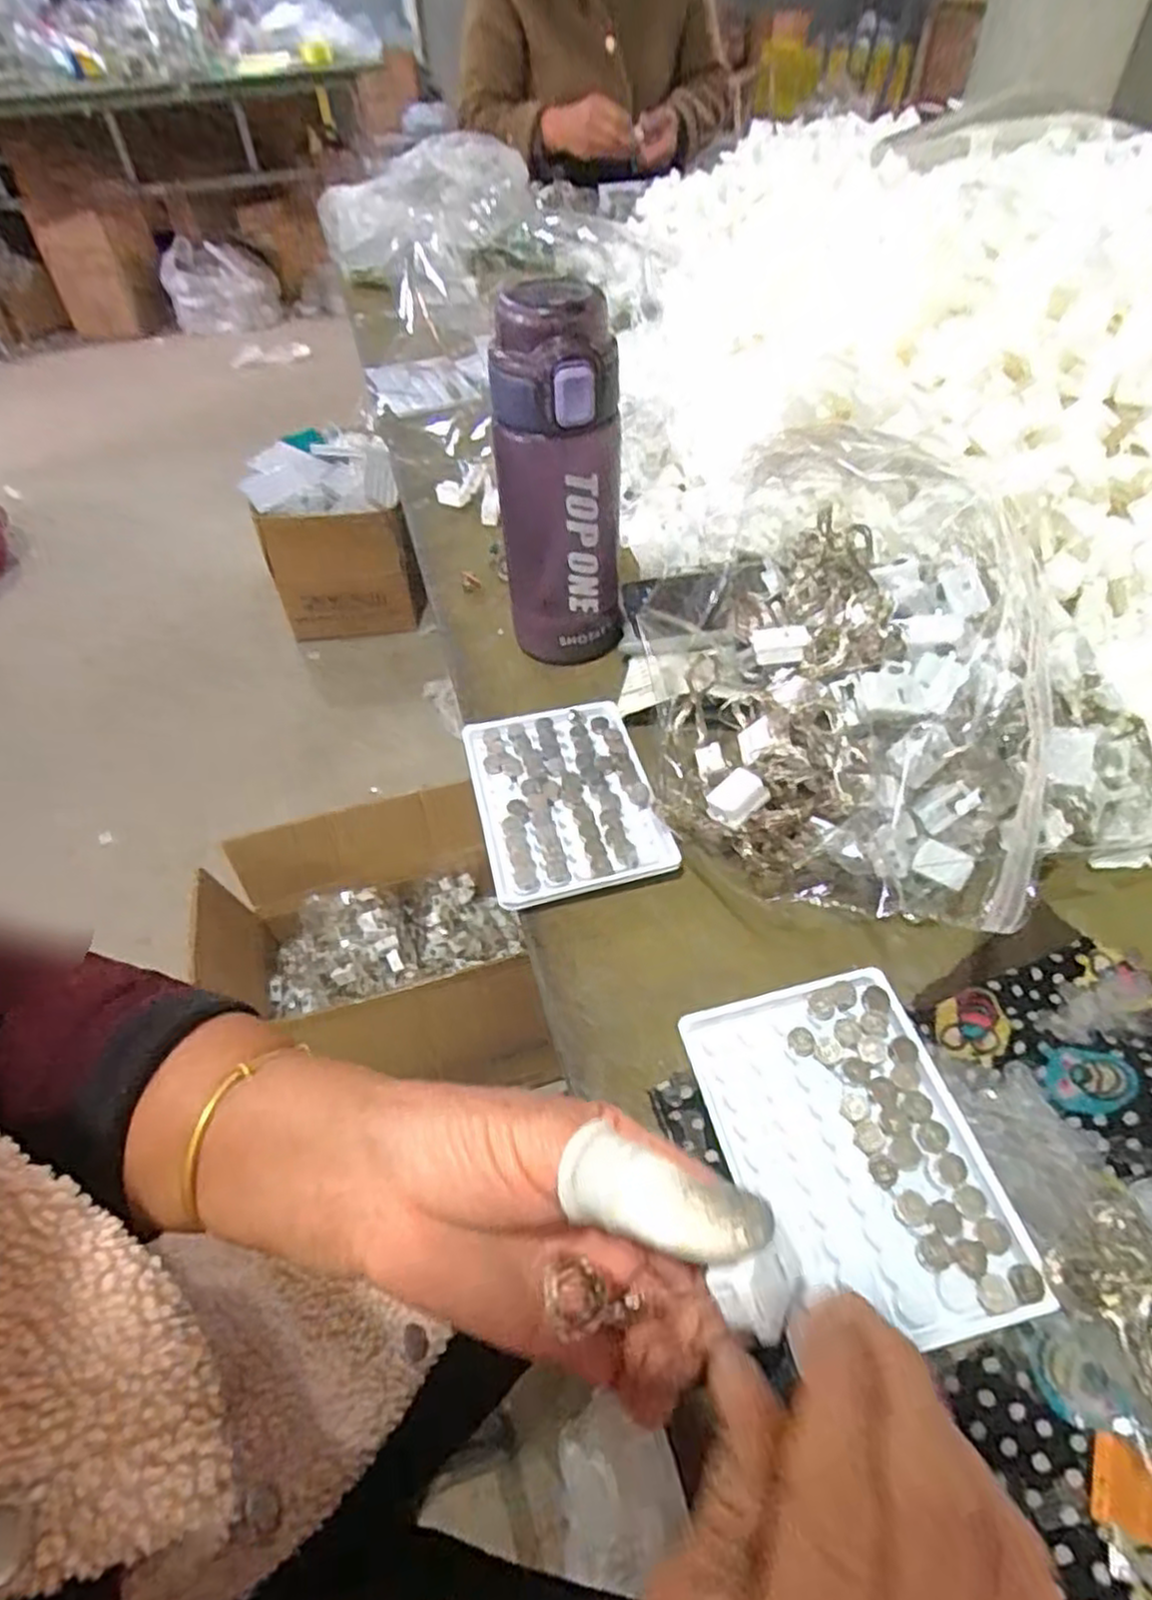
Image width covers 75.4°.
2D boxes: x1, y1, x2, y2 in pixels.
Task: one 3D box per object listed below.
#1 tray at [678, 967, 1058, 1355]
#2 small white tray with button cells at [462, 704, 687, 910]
[{"bbox_3d":[0.105,0.134,0.290,0.091,0.010,0.128,-12,49,-8],"label":"tray"},{"bbox_3d":[-0.007,-0.002,0.414,0.093,0.016,0.125,-12,49,-8],"label":"small white tray with button cells"}]

